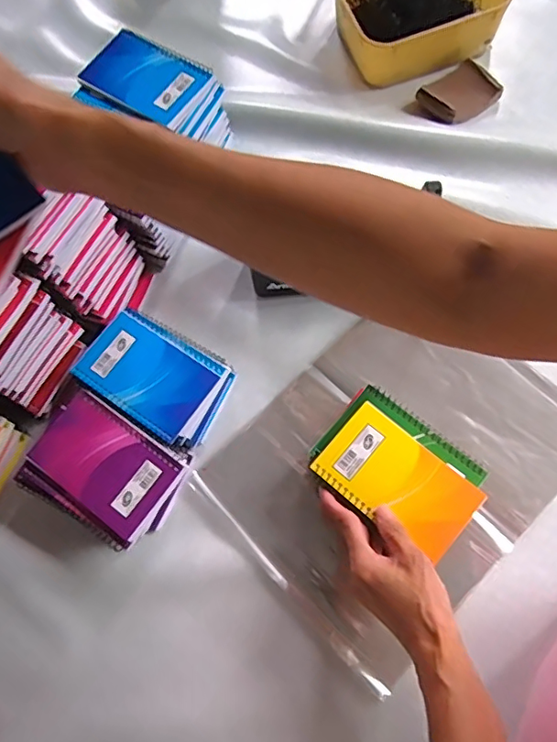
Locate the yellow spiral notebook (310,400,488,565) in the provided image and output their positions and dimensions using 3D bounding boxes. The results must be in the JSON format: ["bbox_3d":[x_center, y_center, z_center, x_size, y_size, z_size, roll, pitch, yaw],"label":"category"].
[{"bbox_3d":[0.105,0.094,0.467,0.130,0.009,0.078,37,74,16],"label":"yellow spiral notebook"}]

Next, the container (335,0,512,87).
[{"bbox_3d":[0.174,-0.472,0.688,0.199,0.067,0.190,-18,68,-4],"label":"container"}]

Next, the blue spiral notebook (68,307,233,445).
[{"bbox_3d":[-0.127,0.001,0.533,0.137,0.012,0.095,31,75,13],"label":"blue spiral notebook"}]

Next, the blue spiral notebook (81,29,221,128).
[{"bbox_3d":[-0.146,-0.322,0.585,0.127,0.015,0.087,30,77,9],"label":"blue spiral notebook"}]

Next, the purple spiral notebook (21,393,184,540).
[{"bbox_3d":[-0.161,0.083,0.493,0.134,0.012,0.080,33,73,15],"label":"purple spiral notebook"}]

